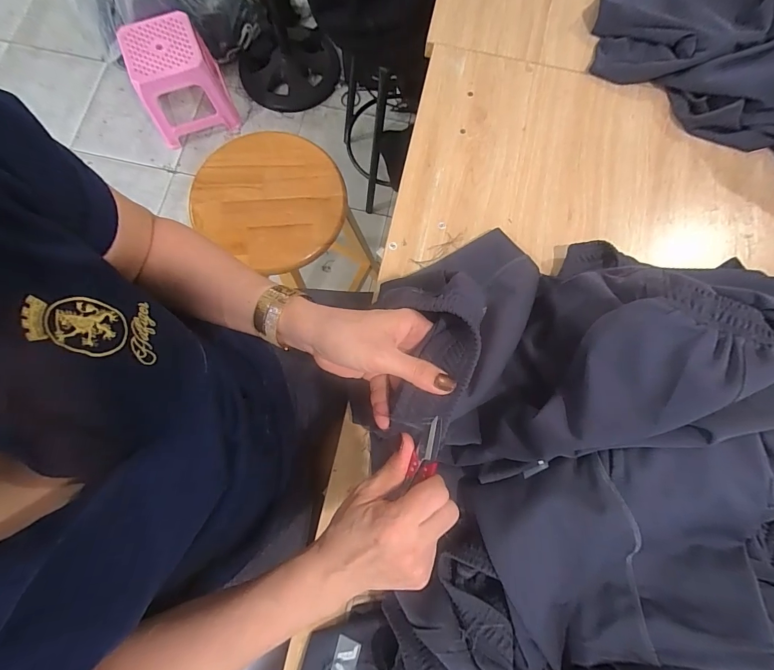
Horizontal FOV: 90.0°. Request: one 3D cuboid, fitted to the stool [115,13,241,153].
[{"bbox_3d":[-0.699,-0.843,1.294,0.275,0.245,0.230,-21,79,-5],"label":"stool"}]

